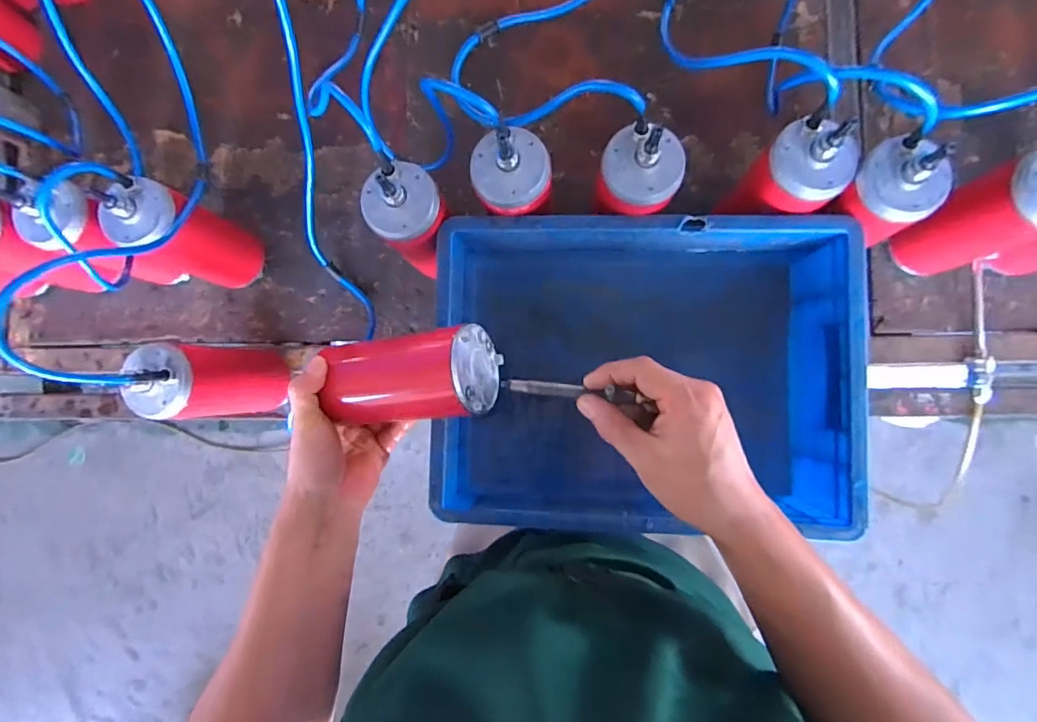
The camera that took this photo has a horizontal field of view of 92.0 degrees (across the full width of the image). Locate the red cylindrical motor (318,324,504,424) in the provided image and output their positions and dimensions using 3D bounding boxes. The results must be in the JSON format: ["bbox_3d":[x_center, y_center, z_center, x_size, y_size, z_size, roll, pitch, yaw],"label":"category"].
[{"bbox_3d":[-0.097,0.015,0.451,0.144,0.072,0.076,-6,88,22],"label":"red cylindrical motor"}]

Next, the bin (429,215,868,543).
[{"bbox_3d":[0.123,0.009,0.538,0.395,0.145,0.302,0,86,6],"label":"bin"}]

